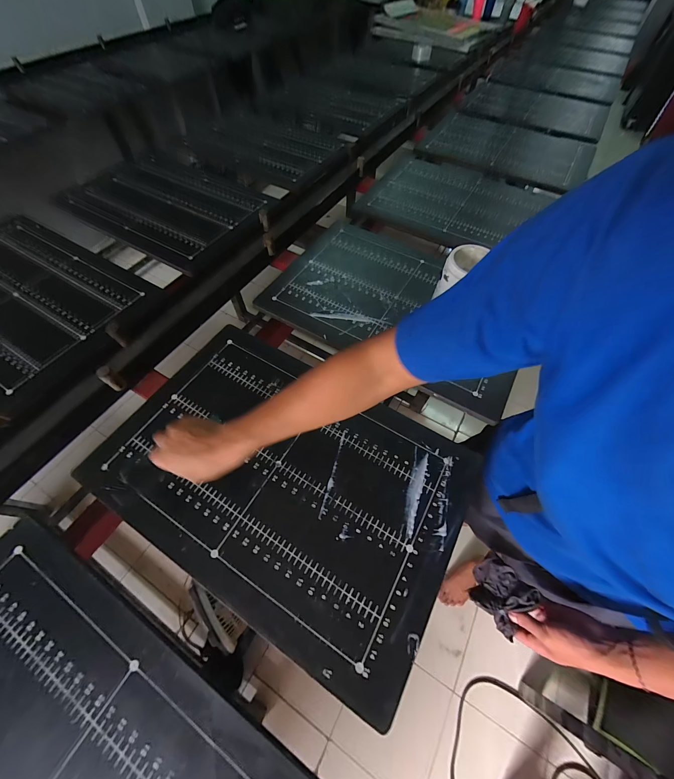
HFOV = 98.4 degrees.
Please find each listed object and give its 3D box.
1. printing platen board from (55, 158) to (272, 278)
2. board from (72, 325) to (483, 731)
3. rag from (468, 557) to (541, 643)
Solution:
[{"bbox_3d":[-0.514,-0.595,0.891,0.598,0.019,0.434,28,63,15],"label":"printing platen board"},{"bbox_3d":[-0.095,0.133,0.509,0.592,0.014,0.391,28,63,15],"label":"board"},{"bbox_3d":[0.281,0.354,0.506,0.073,0.088,0.090,40,67,20],"label":"rag"}]

